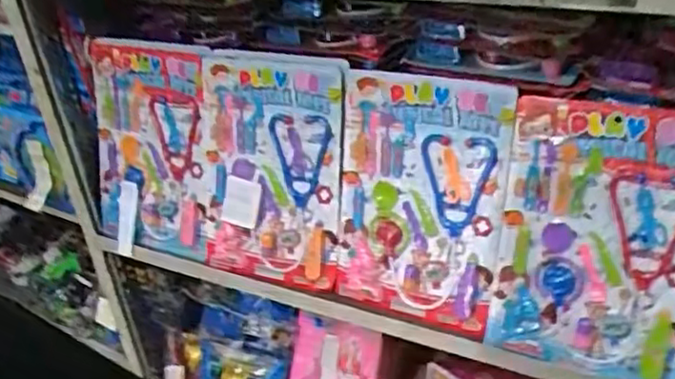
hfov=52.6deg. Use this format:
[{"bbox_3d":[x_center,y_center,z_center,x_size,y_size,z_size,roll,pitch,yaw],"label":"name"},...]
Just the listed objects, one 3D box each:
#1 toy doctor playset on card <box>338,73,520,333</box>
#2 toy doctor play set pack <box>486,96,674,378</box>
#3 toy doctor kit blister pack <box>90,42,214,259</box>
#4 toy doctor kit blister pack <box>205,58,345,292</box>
[{"bbox_3d":[0.131,0.017,1.155,0.302,0.406,0.032,11,11,34],"label":"toy doctor playset on card"},{"bbox_3d":[0.379,0.072,0.995,0.277,0.382,0.030,10,10,29],"label":"toy doctor play set pack"},{"bbox_3d":[-0.408,-0.087,1.472,0.339,0.450,0.040,0,7,30],"label":"toy doctor kit blister pack"},{"bbox_3d":[-0.134,-0.044,1.312,0.319,0.414,0.027,8,8,28],"label":"toy doctor kit blister pack"}]

